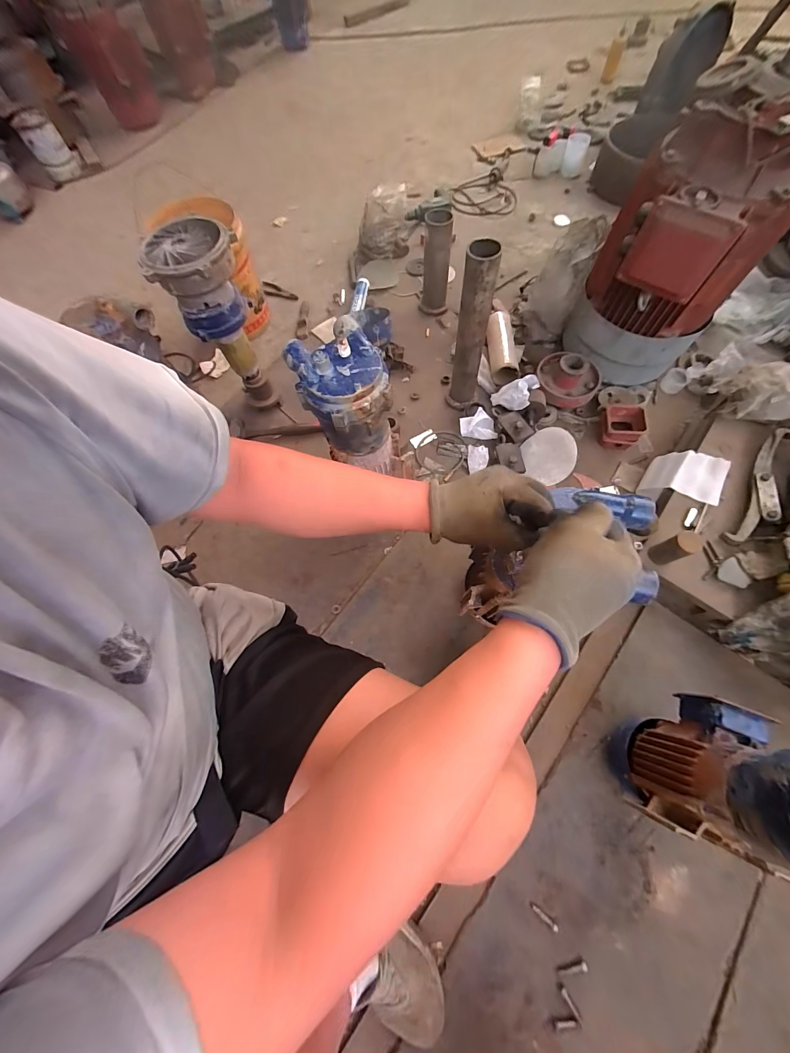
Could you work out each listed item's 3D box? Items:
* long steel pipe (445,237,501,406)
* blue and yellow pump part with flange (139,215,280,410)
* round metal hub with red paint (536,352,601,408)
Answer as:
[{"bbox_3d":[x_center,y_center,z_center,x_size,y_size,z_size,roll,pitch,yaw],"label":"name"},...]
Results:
[{"bbox_3d":[0.204,-0.498,0.961,0.087,0.459,0.090,3,69,3],"label":"long steel pipe"},{"bbox_3d":[-0.452,-0.530,0.982,0.195,0.465,0.172,-30,71,-9],"label":"blue and yellow pump part with flange"},{"bbox_3d":[0.532,-0.458,1.073,0.183,0.074,0.166,12,70,7],"label":"round metal hub with red paint"}]

